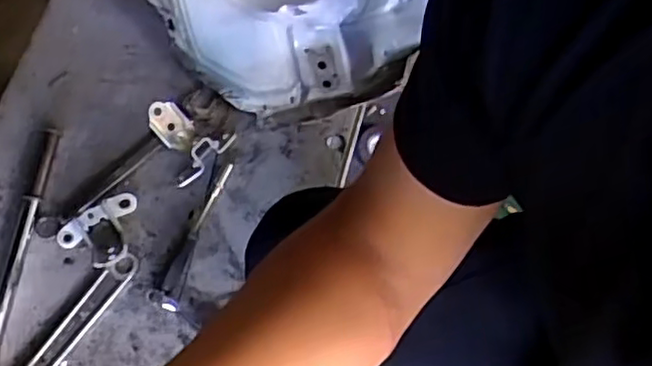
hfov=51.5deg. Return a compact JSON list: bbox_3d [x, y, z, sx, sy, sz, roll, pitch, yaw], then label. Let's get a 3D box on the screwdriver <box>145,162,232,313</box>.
[{"bbox_3d":[-0.177,0.064,0.878,0.043,0.021,0.202,16,70,6],"label":"screwdriver"}]

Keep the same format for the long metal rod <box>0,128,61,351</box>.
[{"bbox_3d":[-0.396,0.075,0.872,0.025,0.025,0.324,5,70,2],"label":"long metal rod"}]

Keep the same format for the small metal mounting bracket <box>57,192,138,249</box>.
[{"bbox_3d":[-0.301,0.045,0.880,0.111,0.040,0.032,-38,74,-13],"label":"small metal mounting bracket"}]

